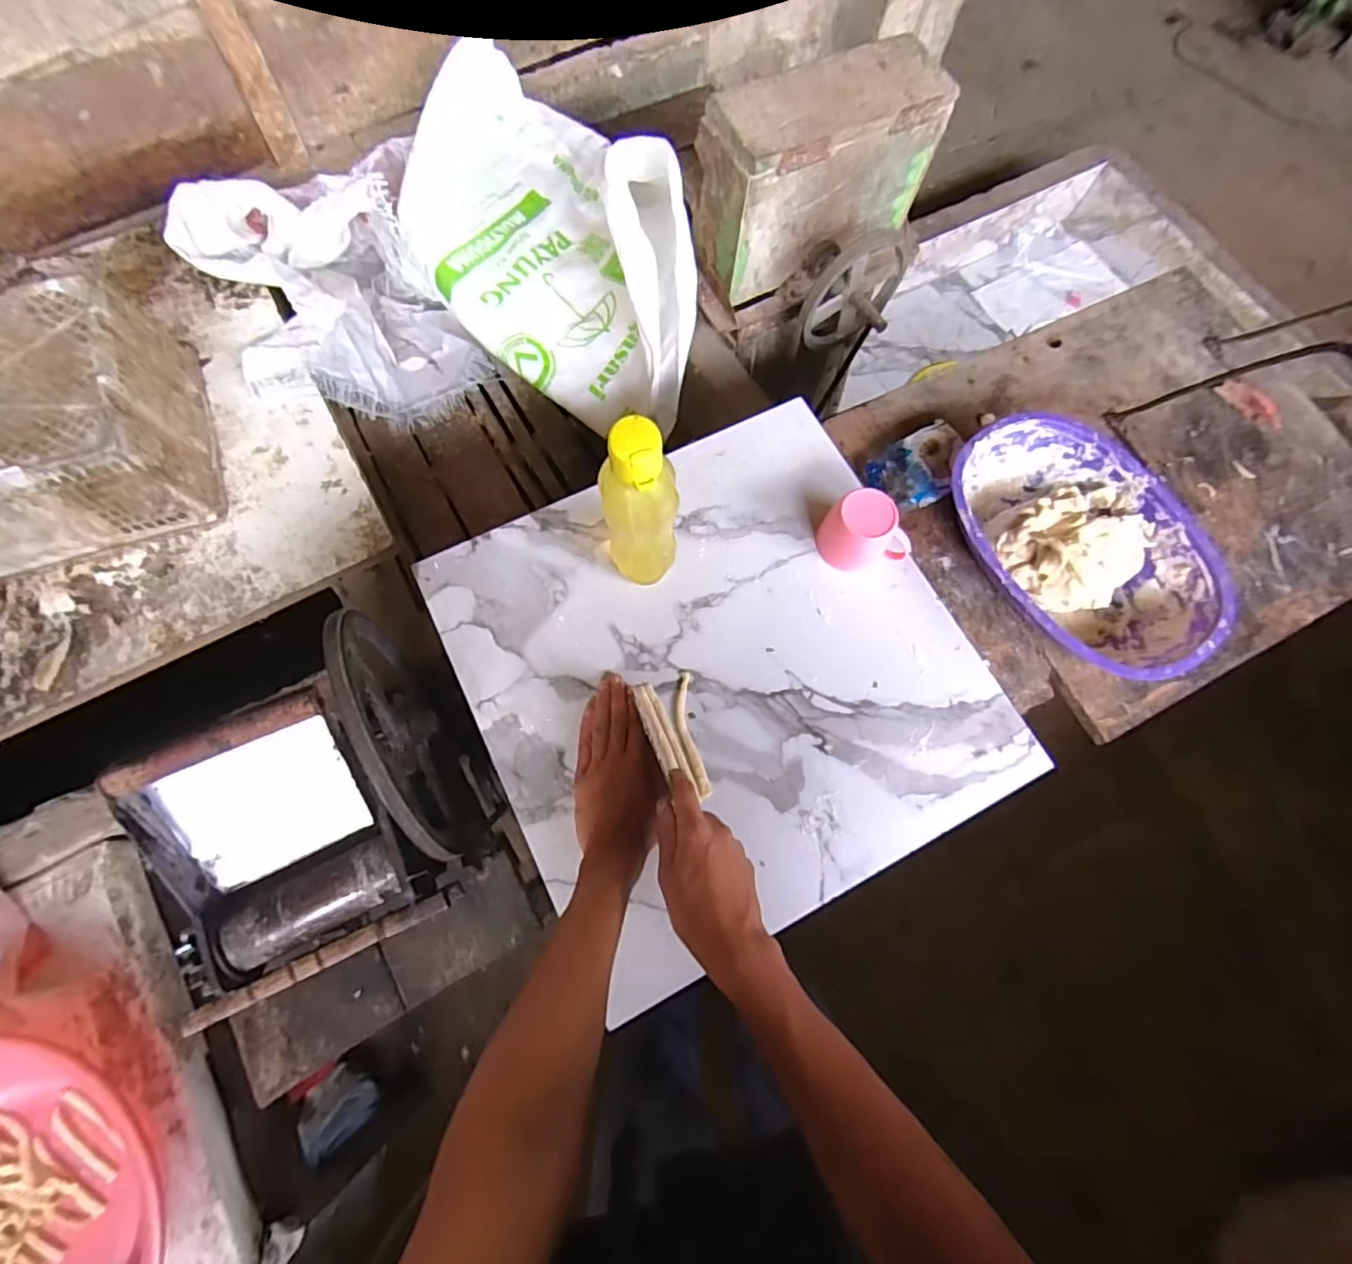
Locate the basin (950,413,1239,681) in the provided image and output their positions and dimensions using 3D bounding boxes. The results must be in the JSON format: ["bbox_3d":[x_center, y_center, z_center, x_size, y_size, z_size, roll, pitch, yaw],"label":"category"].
[{"bbox_3d":[0.427,-0.088,0.655,0.216,0.070,0.300,-30,75,-12],"label":"basin"}]

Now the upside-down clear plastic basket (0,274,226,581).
[{"bbox_3d":[-0.918,-0.251,0.813,0.462,0.165,0.310,-18,72,-9],"label":"upside-down clear plastic basket"}]

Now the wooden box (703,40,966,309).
[{"bbox_3d":[0.211,-0.686,0.911,0.335,0.223,0.125,-30,75,-12],"label":"wooden box"}]

